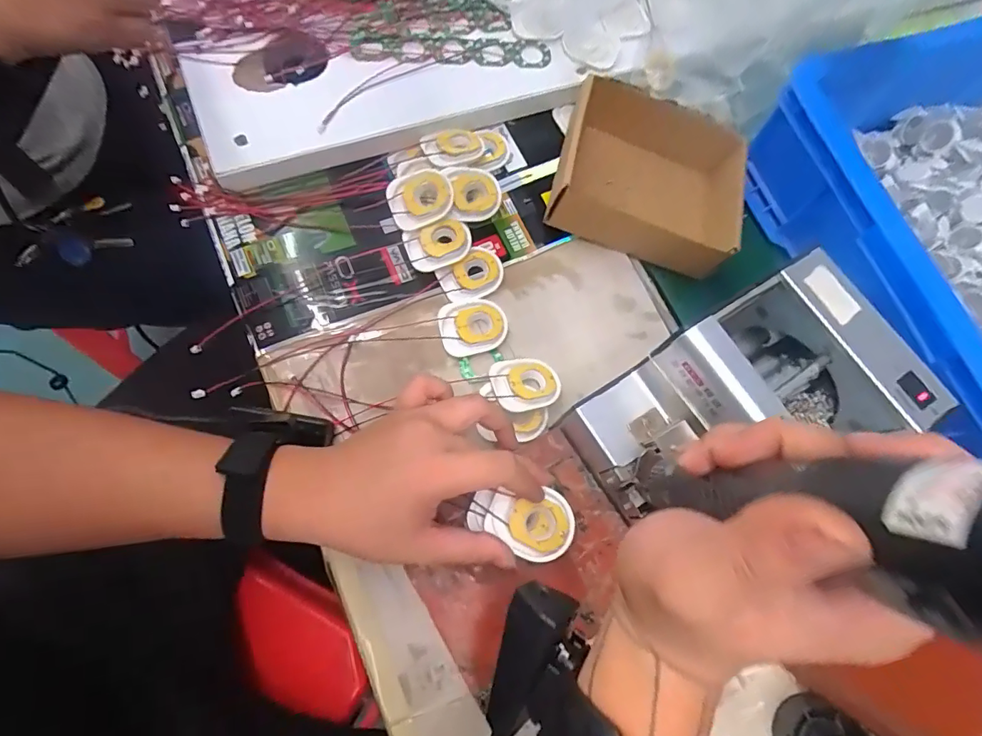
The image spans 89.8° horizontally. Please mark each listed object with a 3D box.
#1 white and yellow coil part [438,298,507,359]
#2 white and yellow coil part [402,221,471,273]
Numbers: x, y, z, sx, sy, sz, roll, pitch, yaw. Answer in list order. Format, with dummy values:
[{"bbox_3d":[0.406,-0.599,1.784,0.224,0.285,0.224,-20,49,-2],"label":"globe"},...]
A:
[{"bbox_3d":[-0.015,-0.036,0.425,0.057,0.005,0.048,-15,74,-10],"label":"white and yellow coil part"},{"bbox_3d":[-0.046,-0.108,0.440,0.058,0.017,0.040,-15,74,-9],"label":"white and yellow coil part"}]

